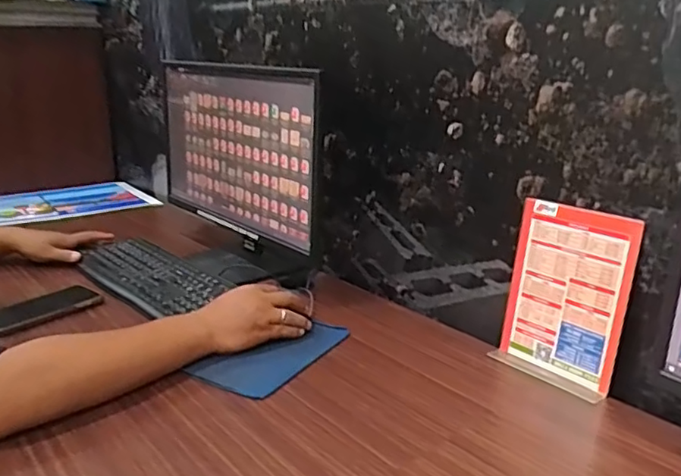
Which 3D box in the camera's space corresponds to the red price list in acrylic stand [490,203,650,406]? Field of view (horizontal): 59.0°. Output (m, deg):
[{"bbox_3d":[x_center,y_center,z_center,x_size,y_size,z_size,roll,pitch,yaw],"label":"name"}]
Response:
[{"bbox_3d":[0.269,0.072,0.734,0.049,0.206,0.149,-15,23,-40],"label":"red price list in acrylic stand"}]

